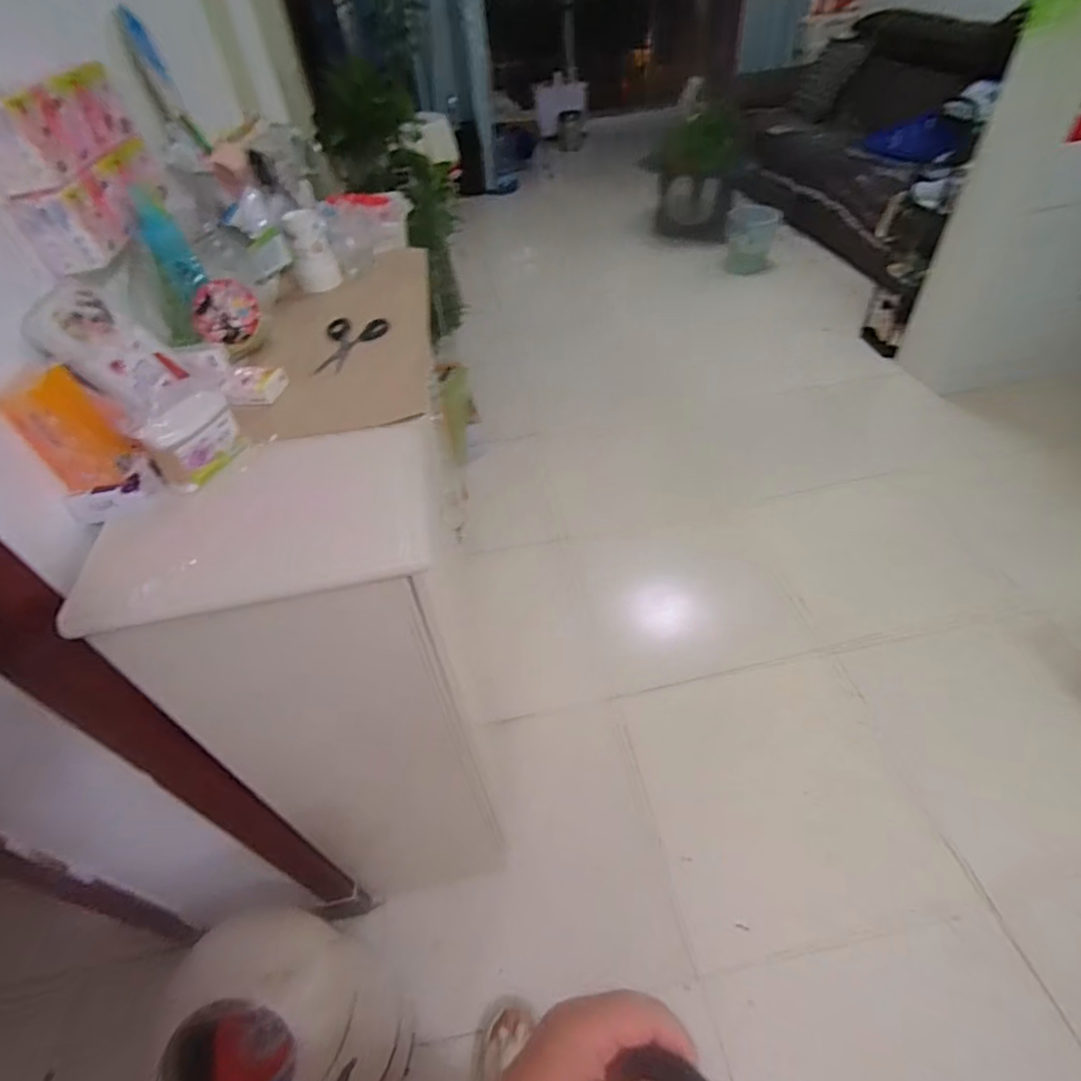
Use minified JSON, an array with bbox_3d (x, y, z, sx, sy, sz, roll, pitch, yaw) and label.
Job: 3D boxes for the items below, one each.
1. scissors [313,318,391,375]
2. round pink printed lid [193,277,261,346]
[{"bbox_3d":[-0.265,-0.281,0.824,0.089,0.007,0.158,-6,46,0],"label":"scissors"},{"bbox_3d":[-0.407,-0.297,0.753,0.022,0.074,0.080,28,55,29],"label":"round pink printed lid"}]

